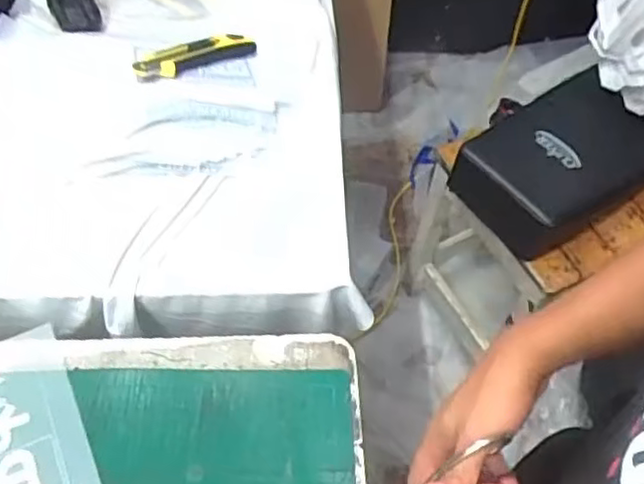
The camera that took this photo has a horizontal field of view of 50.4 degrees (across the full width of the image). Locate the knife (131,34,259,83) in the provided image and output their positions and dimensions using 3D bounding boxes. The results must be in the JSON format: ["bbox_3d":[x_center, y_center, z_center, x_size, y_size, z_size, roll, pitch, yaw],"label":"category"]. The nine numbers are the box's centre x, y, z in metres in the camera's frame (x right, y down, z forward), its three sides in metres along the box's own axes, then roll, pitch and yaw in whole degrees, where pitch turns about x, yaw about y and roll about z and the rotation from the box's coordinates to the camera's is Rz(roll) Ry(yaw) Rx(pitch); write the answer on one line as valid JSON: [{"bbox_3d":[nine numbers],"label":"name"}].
[{"bbox_3d":[-0.139,-0.212,0.770,0.033,0.021,0.167,37,43,21],"label":"knife"}]

